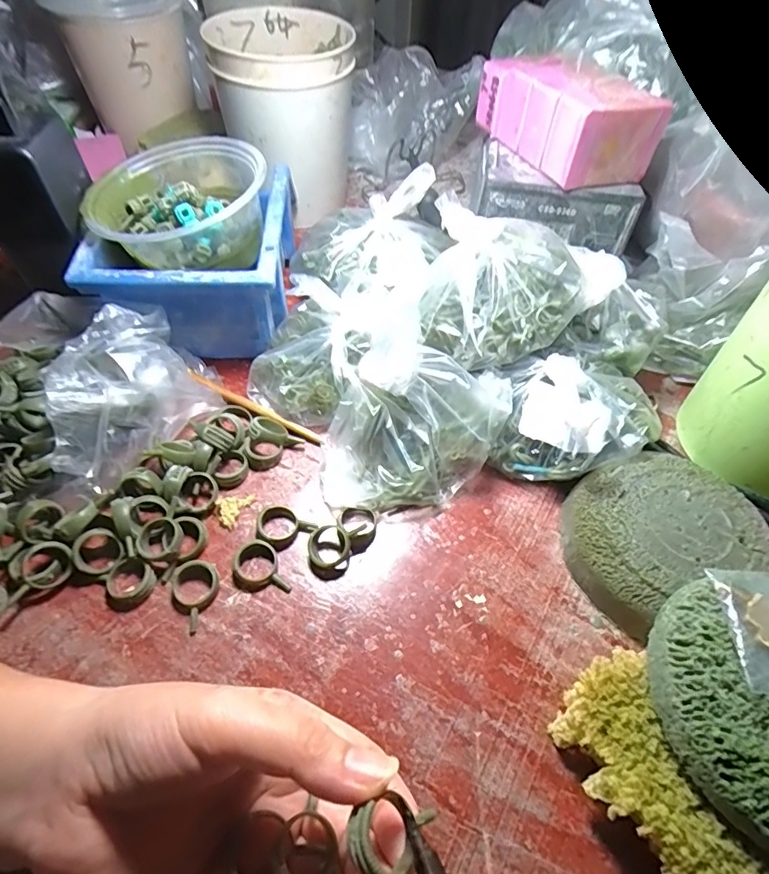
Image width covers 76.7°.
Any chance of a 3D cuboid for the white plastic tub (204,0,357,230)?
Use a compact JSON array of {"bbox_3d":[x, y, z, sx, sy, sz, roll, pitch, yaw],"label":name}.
[{"bbox_3d":[-0.085,-0.284,0.430,0.116,0.121,0.124,1,55,-1],"label":"white plastic tub"}]

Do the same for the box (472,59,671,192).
[{"bbox_3d":[0.129,-0.242,0.360,0.079,0.050,0.137,-21,58,-16],"label":"box"}]

